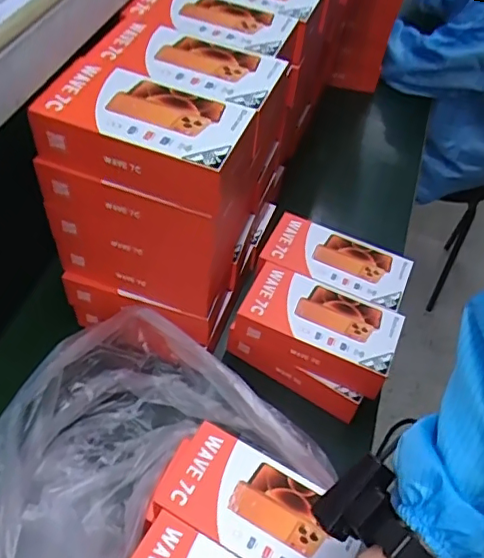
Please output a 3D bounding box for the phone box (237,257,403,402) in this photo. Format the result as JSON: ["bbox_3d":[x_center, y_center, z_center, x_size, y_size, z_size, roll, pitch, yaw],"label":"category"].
[{"bbox_3d":[0.092,0.057,0.671,0.183,0.052,0.096,23,53,13],"label":"phone box"}]

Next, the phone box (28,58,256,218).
[{"bbox_3d":[-0.083,-0.136,0.516,0.188,0.054,0.102,19,52,10],"label":"phone box"}]

